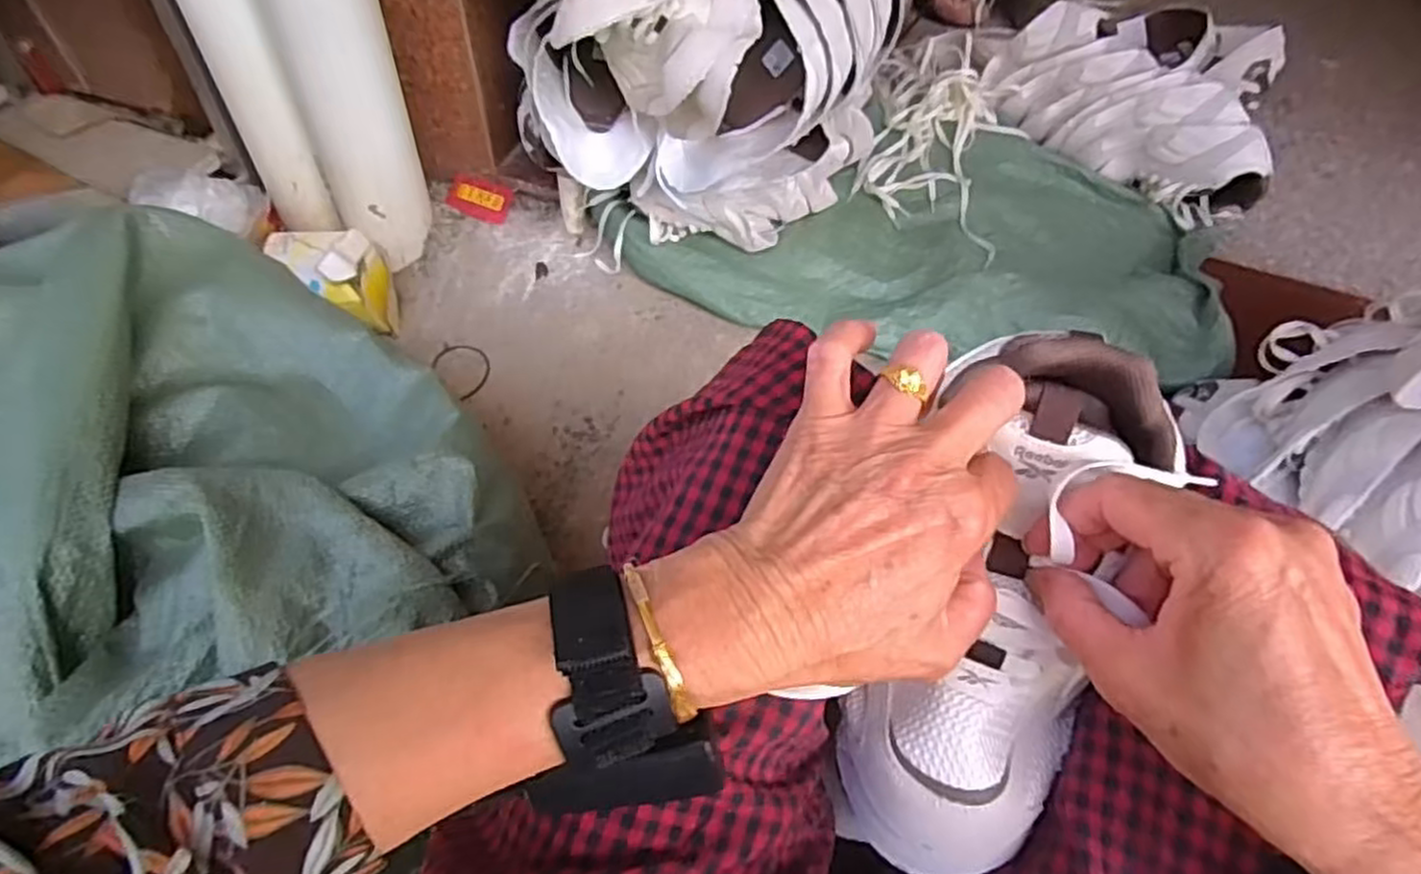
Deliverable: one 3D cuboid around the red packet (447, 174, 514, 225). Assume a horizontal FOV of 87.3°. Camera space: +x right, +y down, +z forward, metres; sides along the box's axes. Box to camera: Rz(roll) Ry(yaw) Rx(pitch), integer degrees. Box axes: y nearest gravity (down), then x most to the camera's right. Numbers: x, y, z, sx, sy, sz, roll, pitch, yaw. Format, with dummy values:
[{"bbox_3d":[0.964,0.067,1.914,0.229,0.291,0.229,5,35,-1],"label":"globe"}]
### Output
[{"bbox_3d":[-0.310,-0.316,0.992,0.094,0.011,0.053,19,76,11],"label":"red packet"}]

